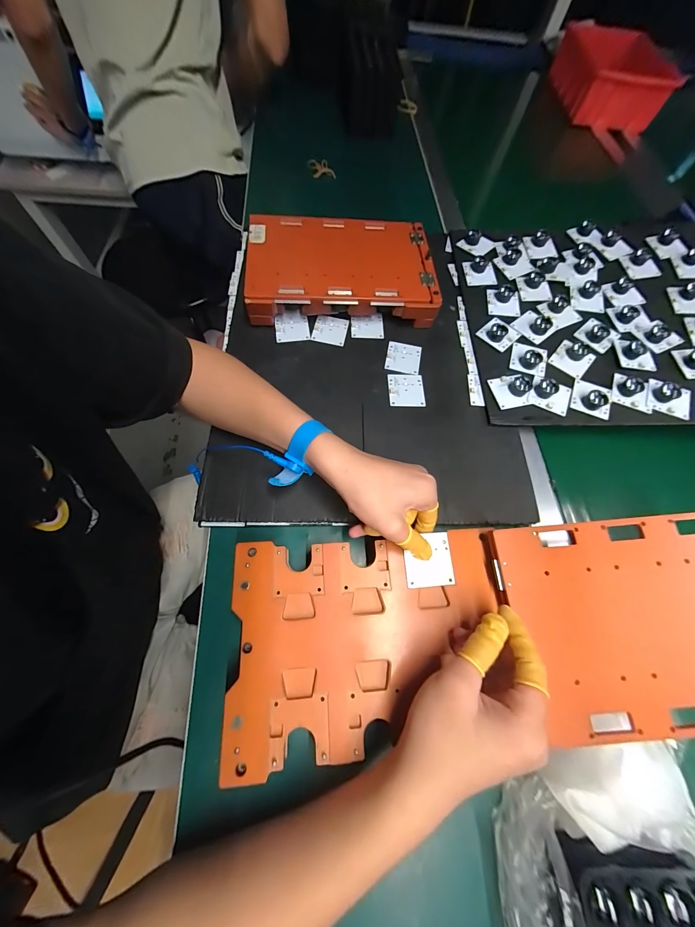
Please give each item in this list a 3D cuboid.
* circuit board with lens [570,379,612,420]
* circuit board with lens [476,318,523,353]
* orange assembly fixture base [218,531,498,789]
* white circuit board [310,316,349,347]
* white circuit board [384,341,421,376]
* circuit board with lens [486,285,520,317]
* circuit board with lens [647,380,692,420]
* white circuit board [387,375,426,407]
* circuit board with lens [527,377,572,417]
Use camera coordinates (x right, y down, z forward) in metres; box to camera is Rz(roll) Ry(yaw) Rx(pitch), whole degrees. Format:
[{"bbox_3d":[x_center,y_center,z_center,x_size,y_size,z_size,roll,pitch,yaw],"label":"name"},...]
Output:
[{"bbox_3d":[0.303,-0.084,0.368,0.045,0.018,0.045,25,68,6],"label":"circuit board with lens"},{"bbox_3d":[0.208,-0.180,0.407,0.045,0.018,0.043,-39,76,-18],"label":"circuit board with lens"},{"bbox_3d":[0.020,0.145,0.252,0.230,0.019,0.158,-5,64,0],"label":"orange assembly fixture base"},{"bbox_3d":[-0.023,-0.181,0.408,0.045,0.004,0.043,11,72,2],"label":"white circuit board"},{"bbox_3d":[0.074,-0.140,0.400,0.045,0.007,0.048,13,67,1],"label":"white circuit board"},{"bbox_3d":[0.224,-0.235,0.426,0.041,0.015,0.045,5,67,-2],"label":"circuit board with lens"},{"bbox_3d":[0.394,-0.081,0.364,0.048,0.019,0.041,26,68,6],"label":"circuit board with lens"},{"bbox_3d":[0.073,-0.092,0.376,0.044,0.004,0.046,-1,70,-3],"label":"white circuit board"},{"bbox_3d":[0.252,-0.088,0.368,0.048,0.022,0.042,24,68,5],"label":"circuit board with lens"}]

